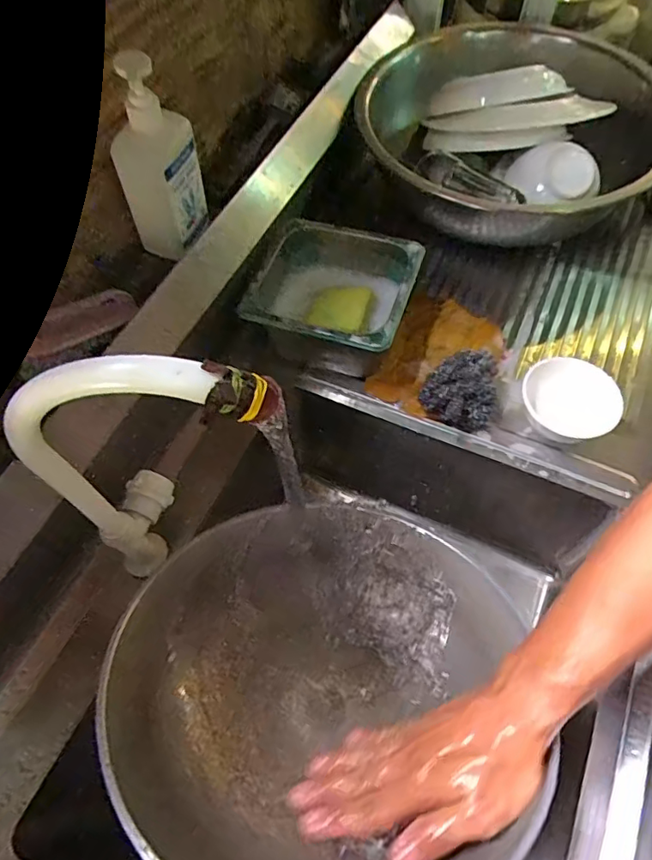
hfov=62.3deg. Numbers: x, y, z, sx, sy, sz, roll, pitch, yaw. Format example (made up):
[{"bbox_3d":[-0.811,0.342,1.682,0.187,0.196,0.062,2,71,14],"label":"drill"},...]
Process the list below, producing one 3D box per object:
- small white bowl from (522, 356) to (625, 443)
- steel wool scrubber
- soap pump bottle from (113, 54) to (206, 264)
[{"bbox_3d":[0.258,-0.026,0.580,0.094,0.050,0.099,0,61,1],"label":"small white bowl"},{"bbox_3d":[0.150,-0.041,0.595,0.085,0.061,0.070,-8,61,-3],"label":"steel wool scrubber"},{"bbox_3d":[-0.167,-0.267,0.540,0.049,0.173,0.077,24,64,13],"label":"soap pump bottle"}]

